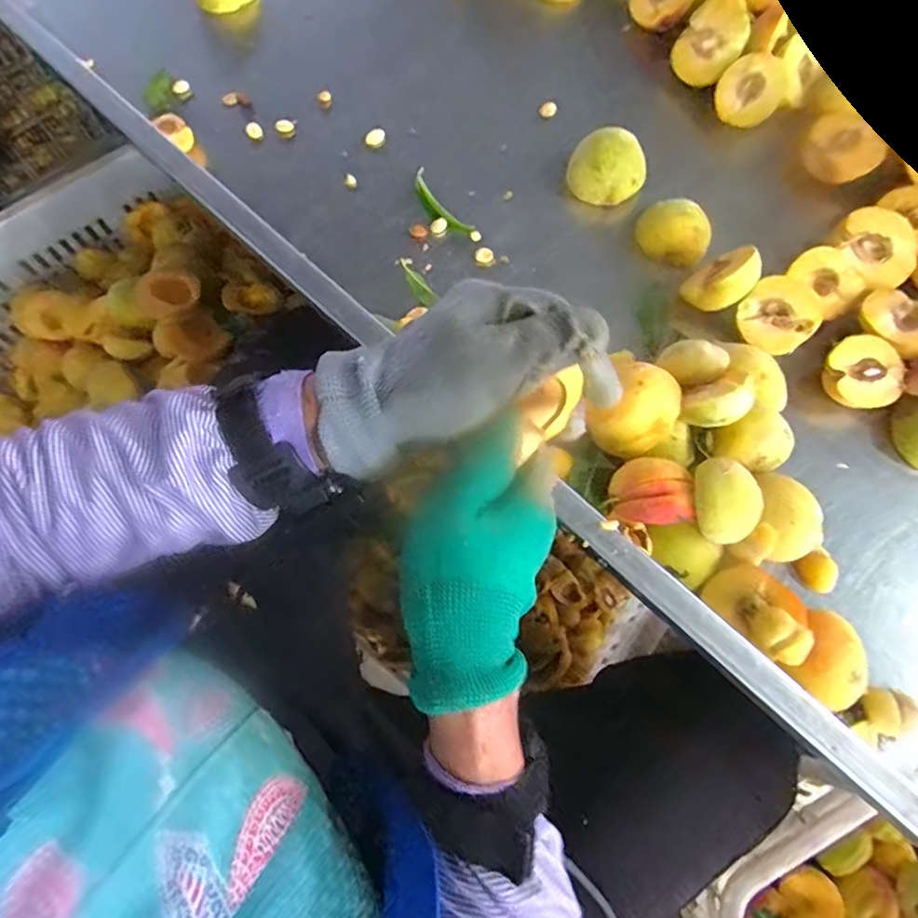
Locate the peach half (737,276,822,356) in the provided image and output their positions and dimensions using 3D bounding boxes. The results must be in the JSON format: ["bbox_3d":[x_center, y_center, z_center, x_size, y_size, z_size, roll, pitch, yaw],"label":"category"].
[{"bbox_3d":[0.252,-0.112,0.440,0.055,0.031,0.056,0,73,2],"label":"peach half"}]

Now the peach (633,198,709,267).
[{"bbox_3d":[0.186,-0.198,0.478,0.058,0.035,0.045,18,73,6],"label":"peach"}]

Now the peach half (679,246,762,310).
[{"bbox_3d":[0.215,-0.144,0.450,0.056,0.052,0.030,-49,116,-13],"label":"peach half"}]

